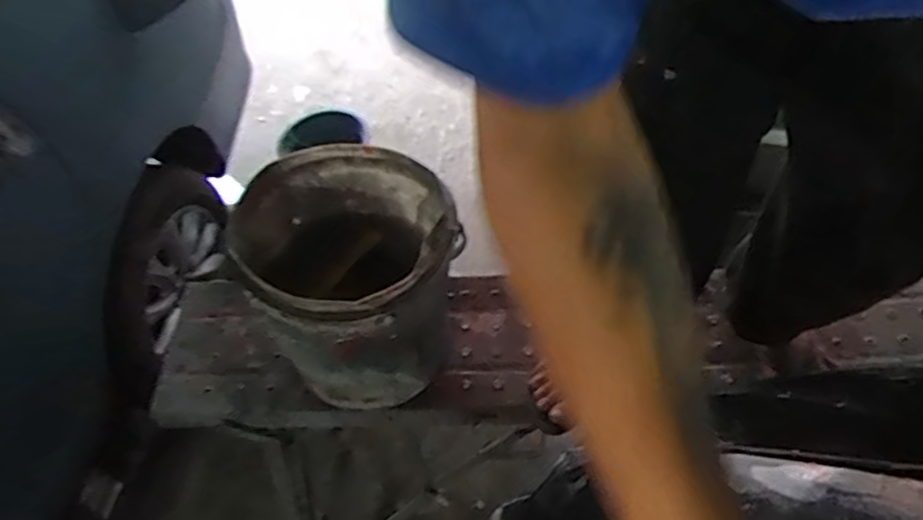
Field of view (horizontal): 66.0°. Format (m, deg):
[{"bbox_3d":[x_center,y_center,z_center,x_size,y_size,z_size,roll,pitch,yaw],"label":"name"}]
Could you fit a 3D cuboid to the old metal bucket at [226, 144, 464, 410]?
[{"bbox_3d":[-0.145,0.041,1.014,0.278,0.302,0.271,-2,53,2],"label":"old metal bucket"}]

